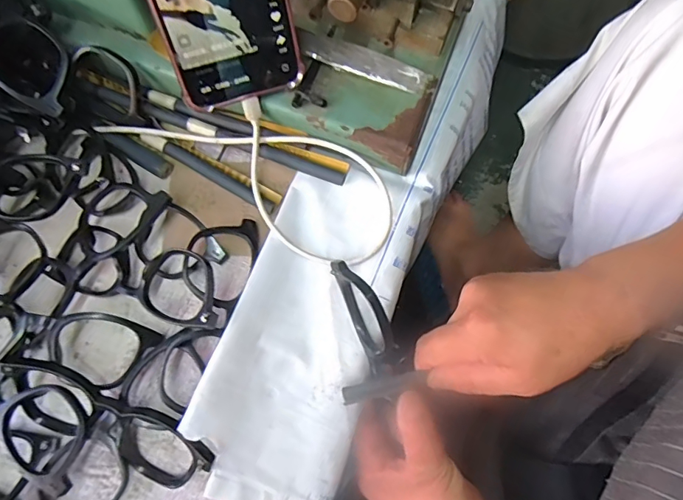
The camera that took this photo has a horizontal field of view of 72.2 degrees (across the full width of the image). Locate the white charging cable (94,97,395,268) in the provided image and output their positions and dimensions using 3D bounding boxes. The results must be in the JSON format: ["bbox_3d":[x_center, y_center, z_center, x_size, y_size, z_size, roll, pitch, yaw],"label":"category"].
[{"bbox_3d":[-0.066,-0.064,0.327,0.222,0.036,0.080,28,77,8],"label":"white charging cable"}]

